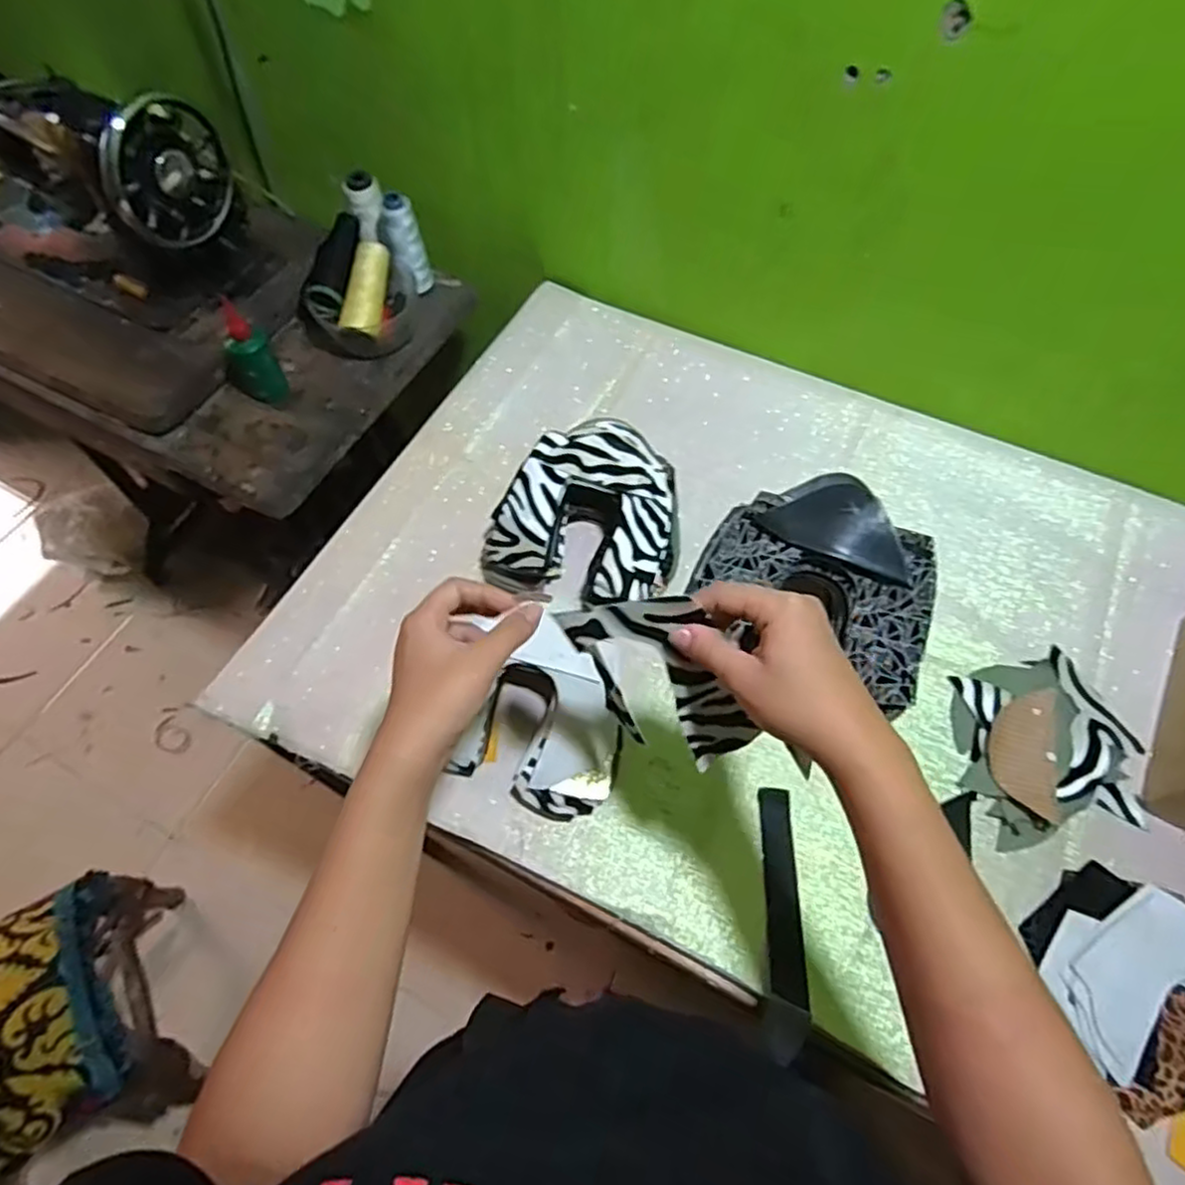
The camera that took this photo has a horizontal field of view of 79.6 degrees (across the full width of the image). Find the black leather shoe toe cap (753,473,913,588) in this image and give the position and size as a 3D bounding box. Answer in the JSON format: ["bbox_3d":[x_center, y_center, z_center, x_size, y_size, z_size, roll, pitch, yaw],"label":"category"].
[{"bbox_3d":[0.212,-0.060,0.598,0.125,0.019,0.068,24,99,15],"label":"black leather shoe toe cap"}]

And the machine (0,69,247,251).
[{"bbox_3d":[-0.556,-0.487,0.811,0.338,0.214,0.142,31,66,17],"label":"machine"}]

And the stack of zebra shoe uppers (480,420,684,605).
[{"bbox_3d":[-0.006,-0.074,0.659,0.174,0.085,0.157,12,62,7],"label":"stack of zebra shoe uppers"}]

